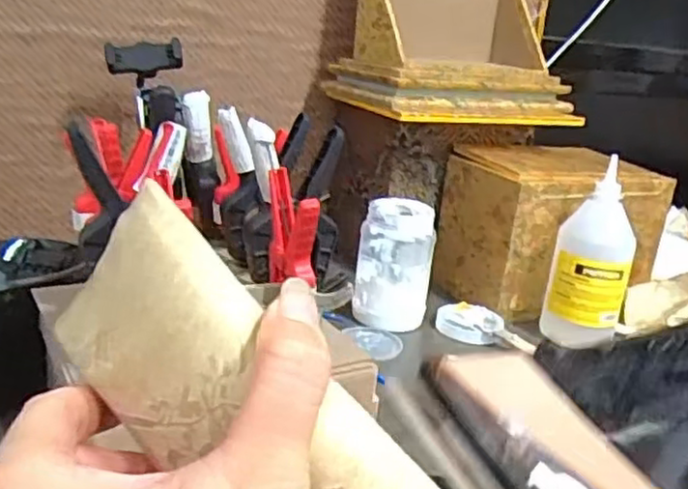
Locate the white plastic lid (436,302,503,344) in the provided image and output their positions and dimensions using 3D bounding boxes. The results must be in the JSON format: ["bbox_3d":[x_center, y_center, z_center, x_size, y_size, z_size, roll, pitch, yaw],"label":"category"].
[{"bbox_3d":[0.133,0.084,0.737,0.065,0.026,0.061,9,18,5],"label":"white plastic lid"}]

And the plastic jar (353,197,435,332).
[{"bbox_3d":[0.054,0.019,0.738,0.078,0.122,0.067,8,18,3],"label":"plastic jar"}]

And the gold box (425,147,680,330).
[{"bbox_3d":[0.252,-0.023,0.847,0.237,0.166,0.140,-3,21,-28],"label":"gold box"}]

